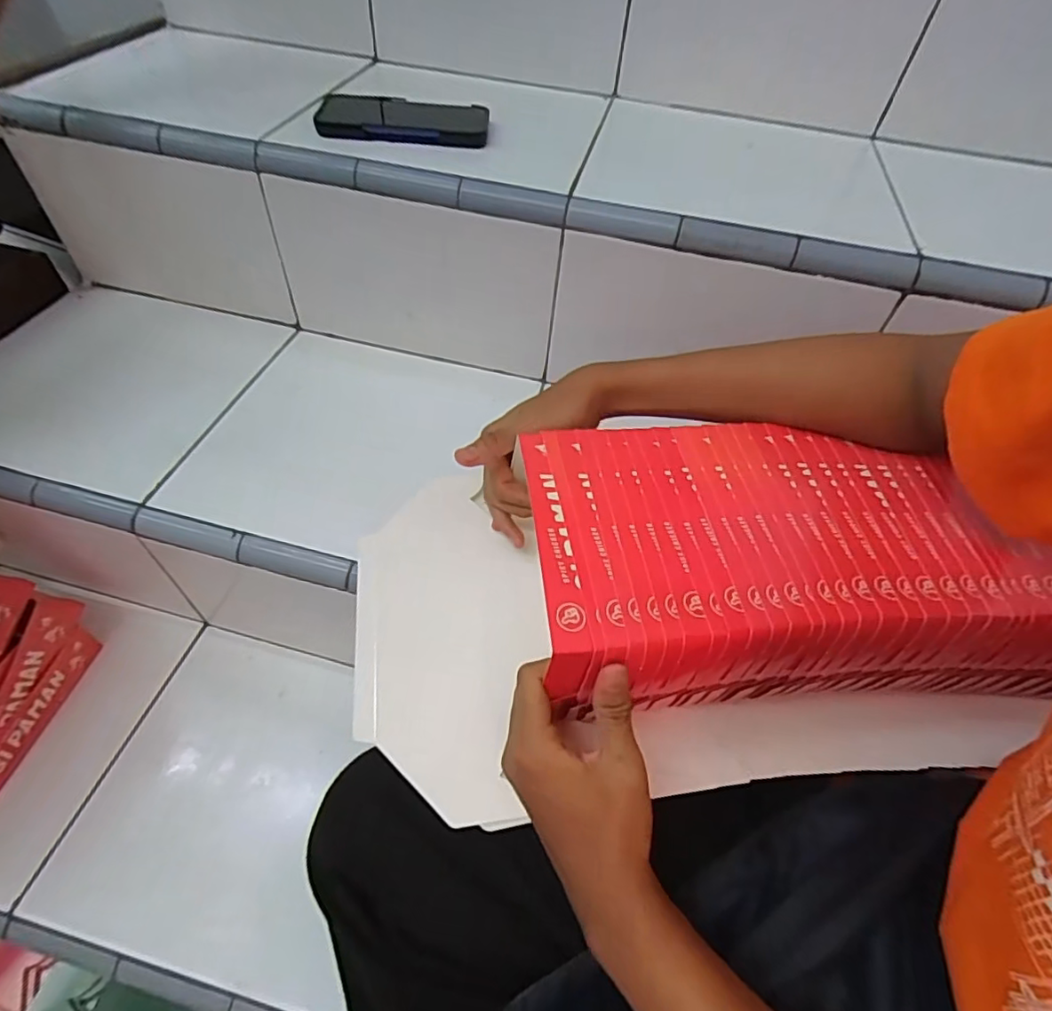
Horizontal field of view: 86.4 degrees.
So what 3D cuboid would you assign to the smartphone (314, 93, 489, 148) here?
[{"bbox_3d":[-0.121,-0.385,0.557,0.163,0.013,0.093,2,54,-5],"label":"smartphone"}]

